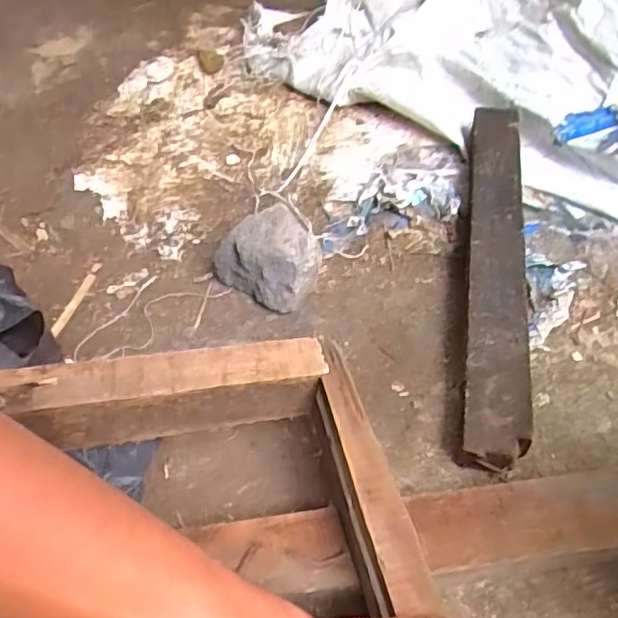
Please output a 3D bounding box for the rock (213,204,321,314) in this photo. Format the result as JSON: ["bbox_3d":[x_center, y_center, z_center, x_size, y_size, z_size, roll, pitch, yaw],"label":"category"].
[{"bbox_3d":[-0.042,-0.050,0.665,0.105,0.080,0.072,26,58,23],"label":"rock"}]

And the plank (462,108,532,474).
[{"bbox_3d":[0.197,-0.060,0.673,0.061,0.045,0.495,6,50,9],"label":"plank"}]

